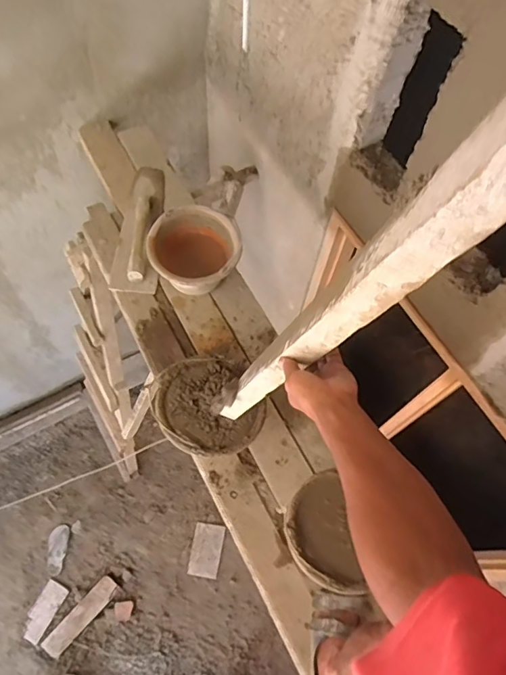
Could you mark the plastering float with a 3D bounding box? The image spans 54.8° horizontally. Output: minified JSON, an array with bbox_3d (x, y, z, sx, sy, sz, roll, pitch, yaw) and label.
[{"bbox_3d":[-0.347,-0.360,1.536,0.136,0.072,0.478,3,65,-1],"label":"plastering float"}]

